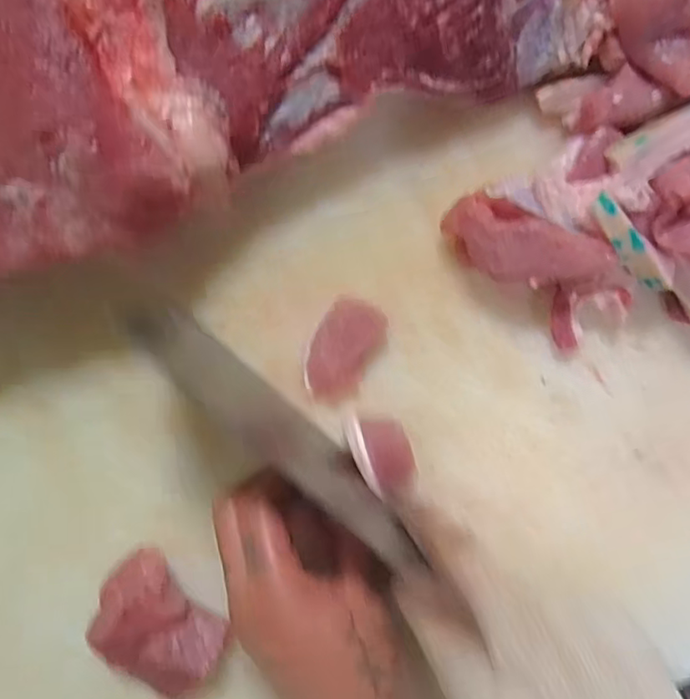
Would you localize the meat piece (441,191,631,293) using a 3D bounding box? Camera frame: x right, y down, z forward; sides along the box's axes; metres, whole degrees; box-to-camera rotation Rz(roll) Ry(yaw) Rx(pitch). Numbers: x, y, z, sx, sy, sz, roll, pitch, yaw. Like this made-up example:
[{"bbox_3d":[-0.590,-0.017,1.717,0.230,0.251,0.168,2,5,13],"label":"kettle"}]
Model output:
[{"bbox_3d":[0.099,-0.050,0.333,0.098,0.035,0.035,22,97,-5],"label":"meat piece"}]

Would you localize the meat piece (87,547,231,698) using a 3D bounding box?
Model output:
[{"bbox_3d":[-0.109,0.159,0.361,0.061,0.037,0.077,-40,98,5],"label":"meat piece"}]

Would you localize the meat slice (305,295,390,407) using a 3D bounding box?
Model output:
[{"bbox_3d":[-0.002,0.002,0.349,0.037,0.014,0.061,23,97,-5],"label":"meat slice"}]

